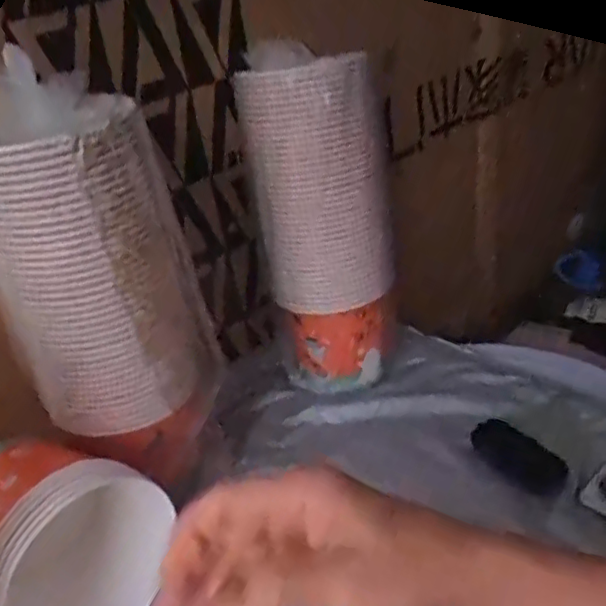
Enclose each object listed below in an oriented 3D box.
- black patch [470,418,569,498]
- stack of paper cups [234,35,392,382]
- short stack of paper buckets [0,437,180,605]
[{"bbox_3d":[0.254,0.180,0.722,0.067,0.014,0.109,-36,55,-26],"label":"black patch"},{"bbox_3d":[0.028,-0.079,0.793,0.165,0.444,0.155,-9,29,-2],"label":"stack of paper cups"},{"bbox_3d":[-0.232,0.222,0.598,0.165,0.152,0.195,-27,35,-32],"label":"short stack of paper buckets"}]

